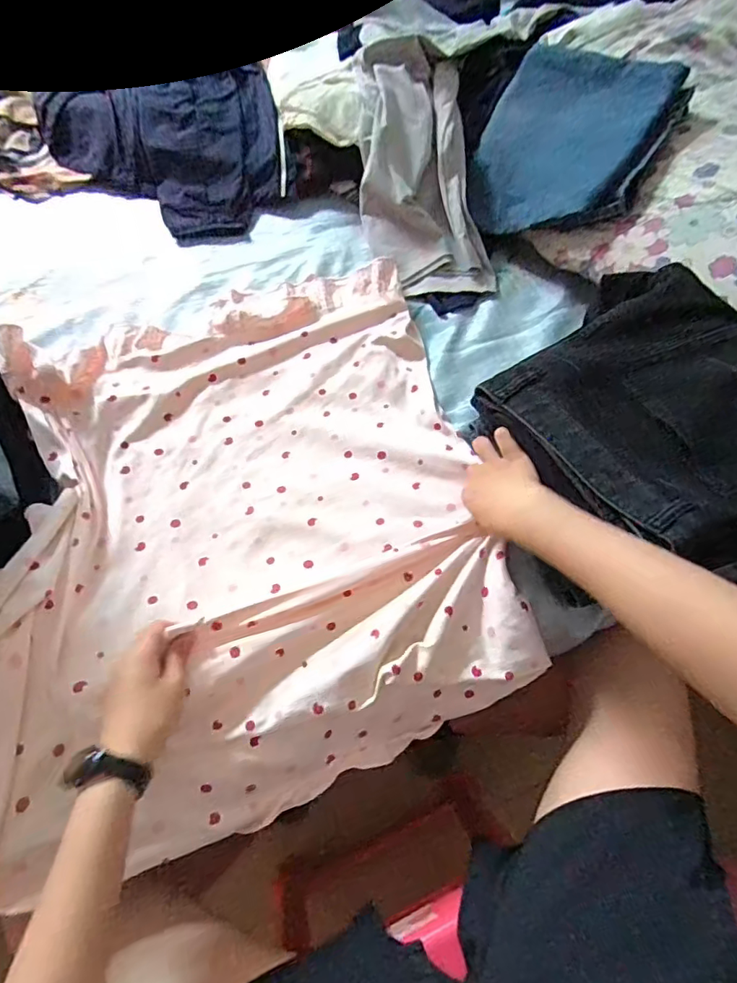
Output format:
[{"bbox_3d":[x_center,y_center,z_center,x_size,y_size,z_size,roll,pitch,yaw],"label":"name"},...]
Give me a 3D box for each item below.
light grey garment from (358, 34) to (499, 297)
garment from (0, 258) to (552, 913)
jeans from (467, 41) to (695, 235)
[{"bbox_3d":[0.062,-0.447,0.720,0.153,0.052,0.376,-10,86,-8],"label":"light grey garment"},{"bbox_3d":[-0.140,0.010,0.537,0.498,0.097,0.558,-13,66,-10],"label":"garment"},{"bbox_3d":[0.254,-0.446,0.661,0.232,0.042,0.239,27,102,32],"label":"jeans"}]

